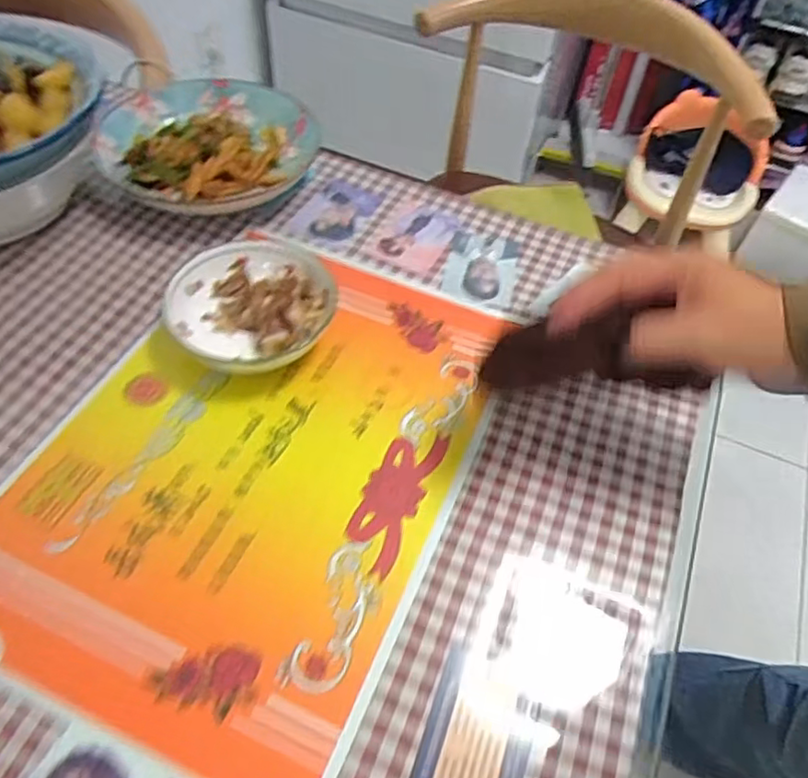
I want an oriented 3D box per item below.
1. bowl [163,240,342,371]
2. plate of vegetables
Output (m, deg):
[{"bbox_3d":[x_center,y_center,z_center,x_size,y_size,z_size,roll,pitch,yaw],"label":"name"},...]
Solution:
[{"bbox_3d":[-0.113,-0.064,0.472,0.123,0.035,0.124,2,52,-3],"label":"bowl"},{"bbox_3d":[-0.170,-0.230,0.589,0.179,0.031,0.181,3,52,-2],"label":"plate of vegetables"}]

